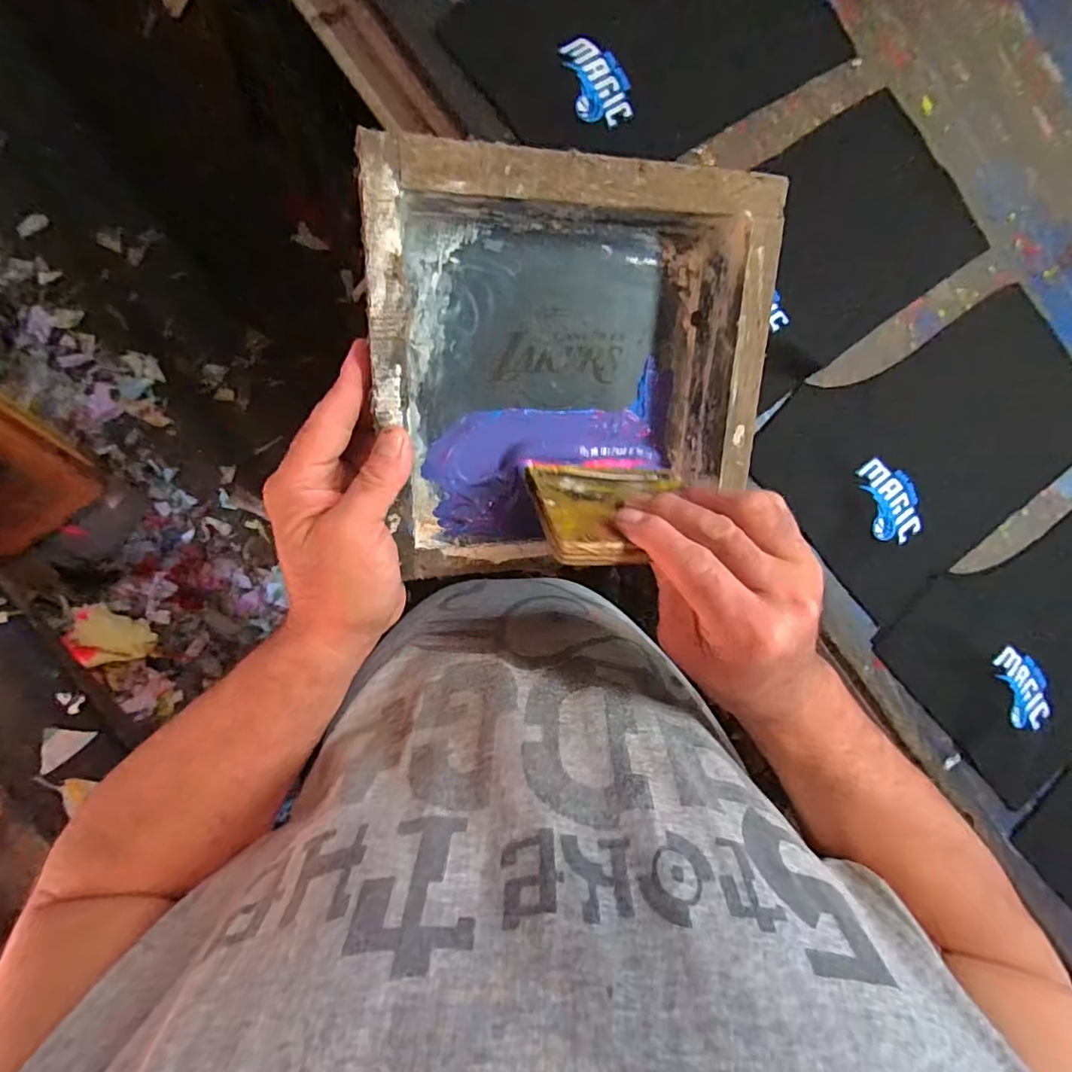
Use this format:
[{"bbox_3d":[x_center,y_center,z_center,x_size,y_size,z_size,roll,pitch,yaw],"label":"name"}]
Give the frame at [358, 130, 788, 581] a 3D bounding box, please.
[{"bbox_3d":[0.023,-0.091,0.342,0.233,0.054,0.237,-2,108,-13],"label":"frame"}]

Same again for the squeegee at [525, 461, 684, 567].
[{"bbox_3d":[0.050,-0.018,0.327,0.100,0.099,0.013,1,125,-15],"label":"squeegee"}]

